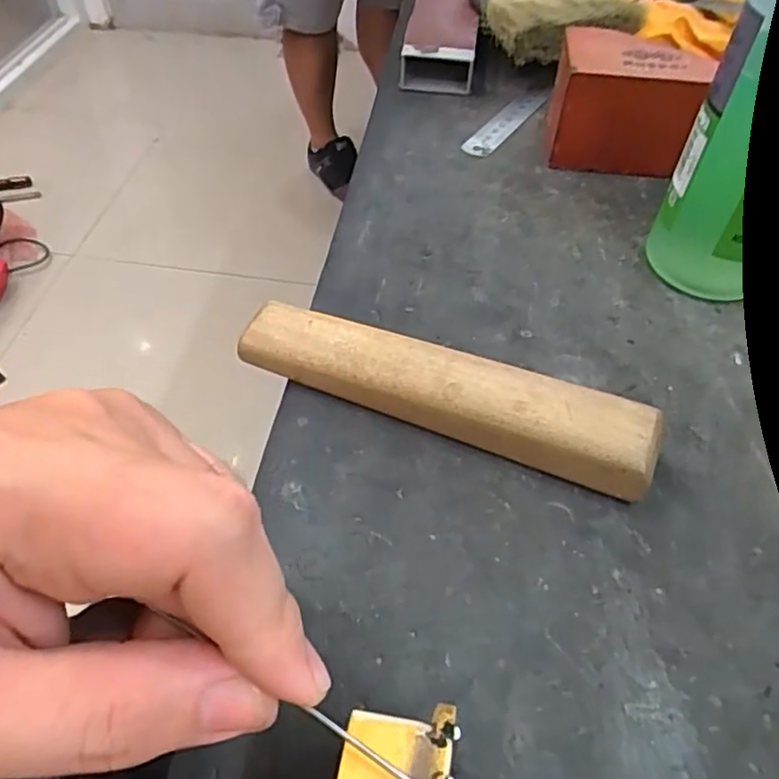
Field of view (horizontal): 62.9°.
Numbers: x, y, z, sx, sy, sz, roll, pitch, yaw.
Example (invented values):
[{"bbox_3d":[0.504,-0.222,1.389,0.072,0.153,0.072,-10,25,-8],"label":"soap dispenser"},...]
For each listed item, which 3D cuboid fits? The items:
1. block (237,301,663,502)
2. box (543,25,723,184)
[{"bbox_3d":[0.021,0.000,0.269,0.173,0.030,0.030,19,53,15],"label":"block"},{"bbox_3d":[0.142,-0.175,0.391,0.085,0.063,0.059,9,52,7],"label":"box"}]

